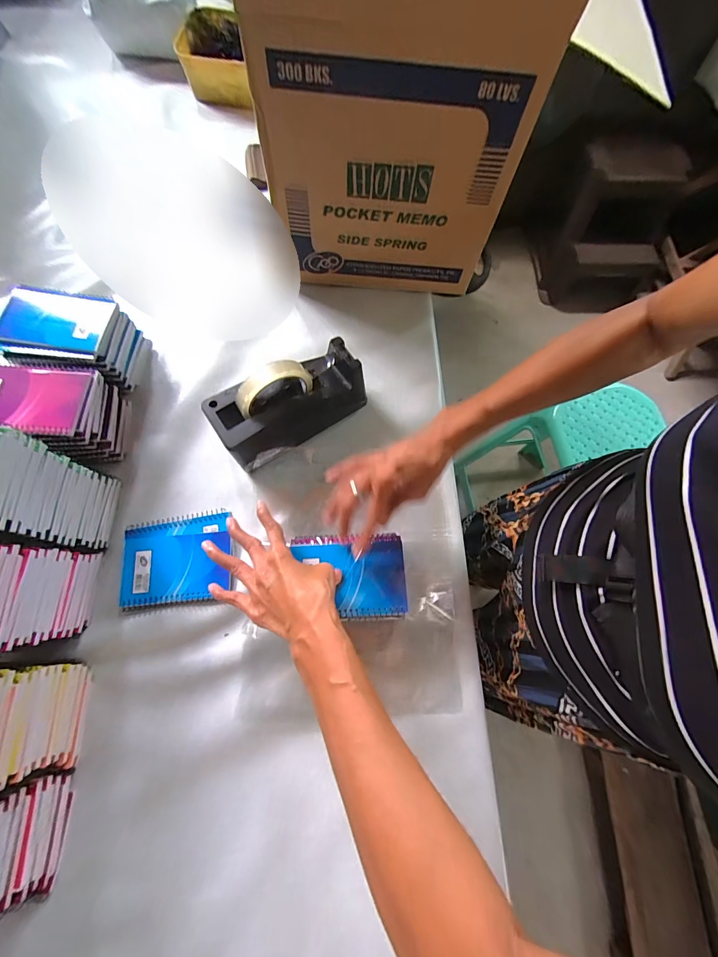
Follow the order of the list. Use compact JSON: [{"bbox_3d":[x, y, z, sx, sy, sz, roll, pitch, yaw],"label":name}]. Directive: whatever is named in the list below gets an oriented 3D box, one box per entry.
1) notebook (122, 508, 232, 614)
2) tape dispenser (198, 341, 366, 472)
[{"bbox_3d":[-0.231,0.102,0.452,0.132,0.008,0.110,-9,73,-5],"label":"notebook"},{"bbox_3d":[-0.087,-0.100,0.465,0.195,0.114,0.077,-32,76,-12],"label":"tape dispenser"}]

